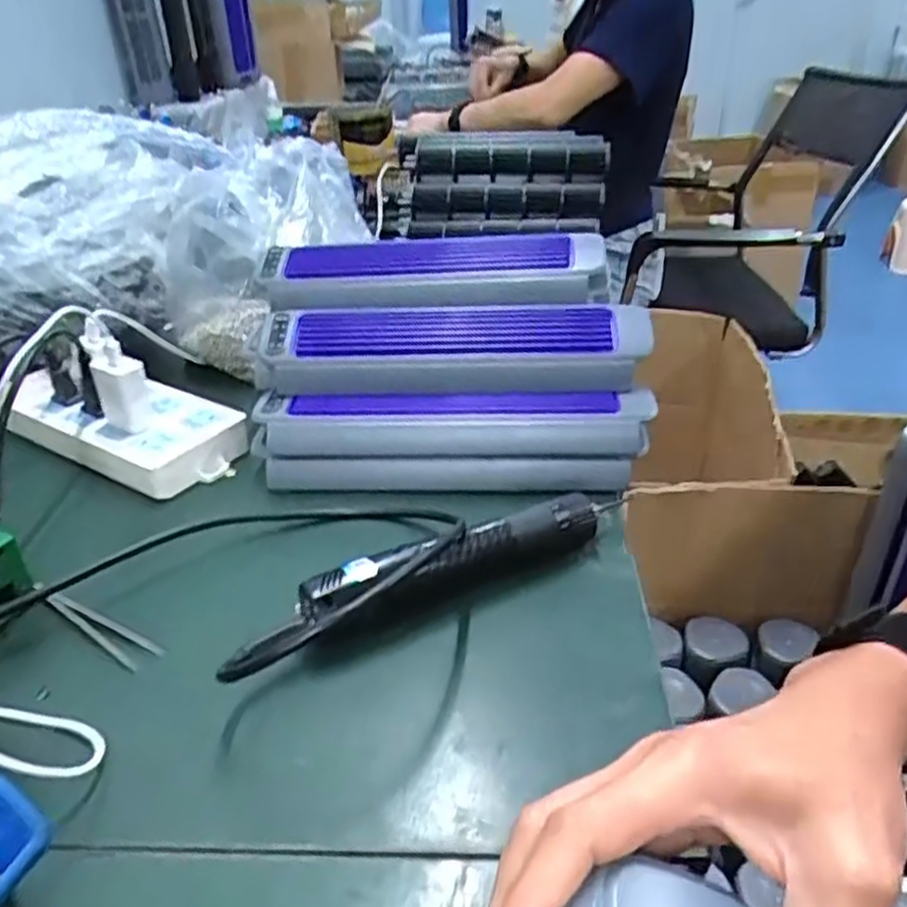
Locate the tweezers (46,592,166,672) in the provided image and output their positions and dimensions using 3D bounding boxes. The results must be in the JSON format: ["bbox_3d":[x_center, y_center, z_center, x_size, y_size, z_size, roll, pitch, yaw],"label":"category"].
[{"bbox_3d":[-0.212,0.104,0.454,0.093,0.004,0.018,15,36,25],"label":"tweezers"}]

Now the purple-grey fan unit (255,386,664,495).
[{"bbox_3d":[-0.002,-0.011,0.584,0.295,0.060,0.059,-2,32,1],"label":"purple-grey fan unit"}]

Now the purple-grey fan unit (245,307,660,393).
[{"bbox_3d":[-0.002,-0.080,0.607,0.301,0.041,0.082,3,65,3],"label":"purple-grey fan unit"}]

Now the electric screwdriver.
[{"bbox_3d":[-0.004,0.073,0.464,0.280,0.041,0.043,-19,36,-25],"label":"electric screwdriver"}]

